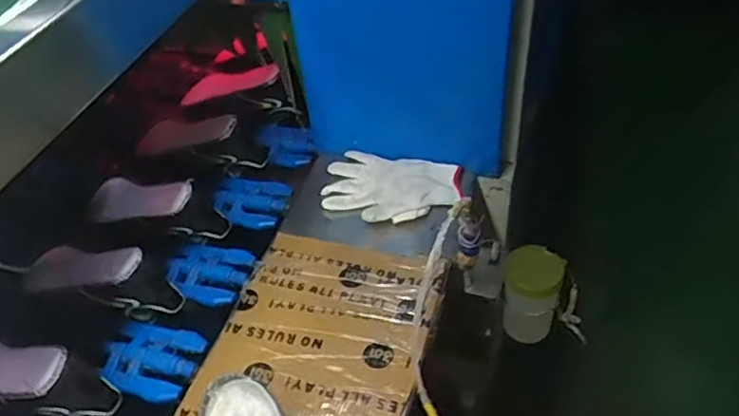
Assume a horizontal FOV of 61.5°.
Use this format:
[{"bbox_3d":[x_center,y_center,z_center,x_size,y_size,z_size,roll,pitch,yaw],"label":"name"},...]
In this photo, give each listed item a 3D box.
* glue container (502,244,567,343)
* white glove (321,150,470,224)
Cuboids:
[{"bbox_3d":[0.220,0.121,0.850,0.076,0.137,0.061,7,46,14],"label":"glue container"},{"bbox_3d":[0.028,-0.030,0.863,0.191,0.031,0.119,12,48,18],"label":"white glove"}]

